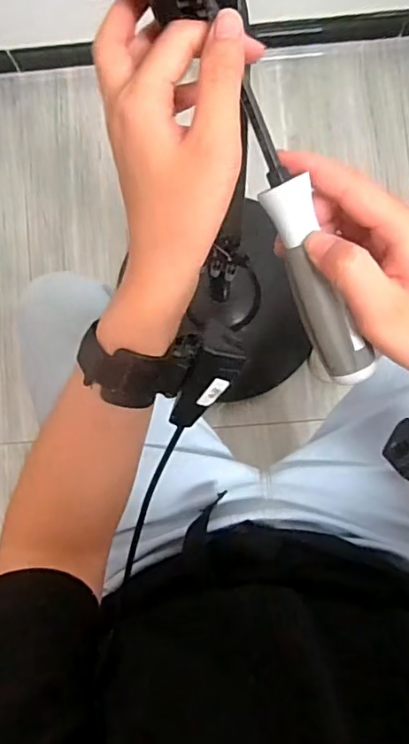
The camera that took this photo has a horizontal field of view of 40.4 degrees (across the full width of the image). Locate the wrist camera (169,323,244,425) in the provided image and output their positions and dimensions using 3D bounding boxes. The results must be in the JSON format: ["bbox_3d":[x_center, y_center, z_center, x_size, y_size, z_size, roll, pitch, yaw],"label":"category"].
[{"bbox_3d":[-0.001,0.008,0.358,0.033,0.026,0.070,27,114,3],"label":"wrist camera"}]

